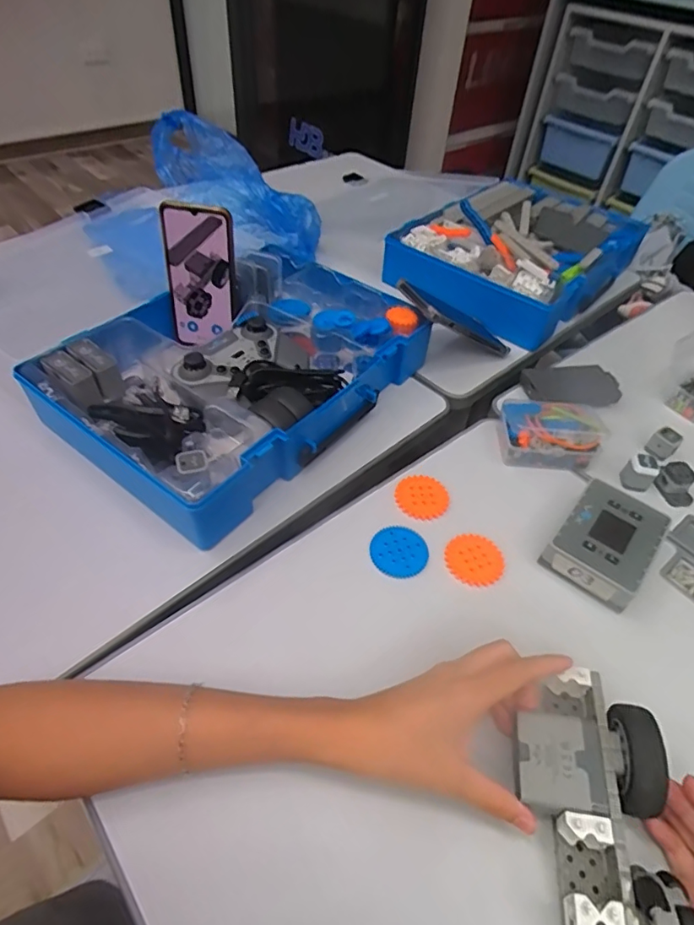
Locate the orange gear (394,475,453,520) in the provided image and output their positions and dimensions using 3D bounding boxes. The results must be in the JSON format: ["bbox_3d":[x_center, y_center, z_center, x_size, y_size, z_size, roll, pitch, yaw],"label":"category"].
[{"bbox_3d":[0.072,0.033,0.503,0.050,0.004,0.052,2,48,-3],"label":"orange gear"}]

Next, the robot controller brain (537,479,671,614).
[{"bbox_3d":[0.228,0.071,0.461,0.078,0.036,0.102,35,54,24],"label":"robot controller brain"}]

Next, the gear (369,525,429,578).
[{"bbox_3d":[0.047,0.078,0.460,0.051,0.004,0.048,2,48,-3],"label":"gear"}]

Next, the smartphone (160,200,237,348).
[{"bbox_3d":[-0.163,-0.205,0.582,0.075,0.156,0.012,11,36,8],"label":"smartphone"}]

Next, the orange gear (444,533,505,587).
[{"bbox_3d":[0.112,0.085,0.459,0.049,0.004,0.050,2,48,-3],"label":"orange gear"}]

